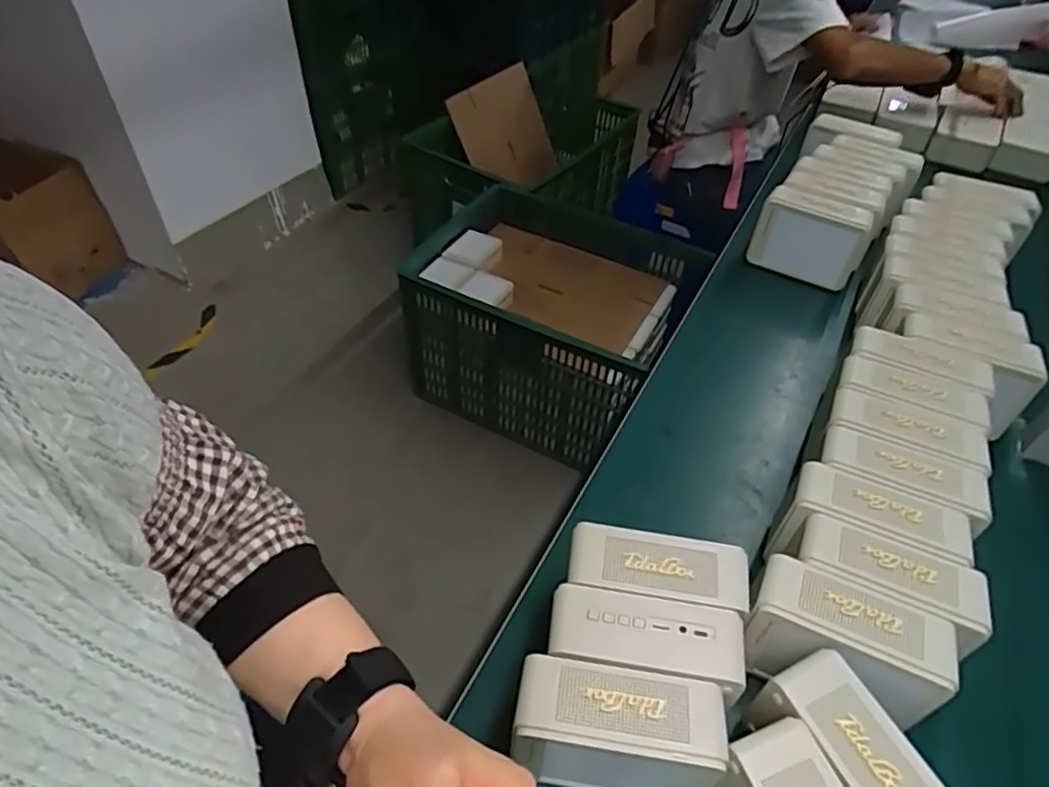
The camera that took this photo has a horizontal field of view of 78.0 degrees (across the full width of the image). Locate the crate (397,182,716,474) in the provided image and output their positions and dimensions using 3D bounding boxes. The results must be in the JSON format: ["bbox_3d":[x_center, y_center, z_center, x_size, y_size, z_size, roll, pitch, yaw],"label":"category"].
[{"bbox_3d":[0.036,-0.191,1.674,0.668,0.394,0.485,23,50,17],"label":"crate"}]

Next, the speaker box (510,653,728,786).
[{"bbox_3d":[0.062,0.240,0.457,0.138,0.097,0.064,6,47,2],"label":"speaker box"}]

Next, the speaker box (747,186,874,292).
[{"bbox_3d":[0.397,-0.215,0.909,0.144,0.111,0.048,24,50,18],"label":"speaker box"}]

